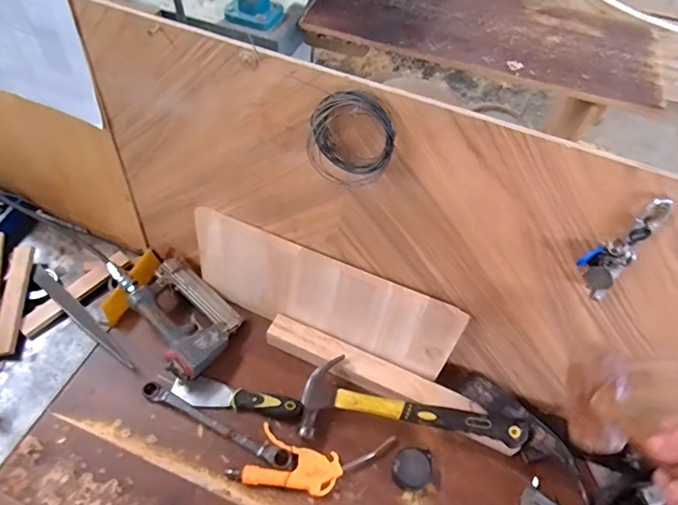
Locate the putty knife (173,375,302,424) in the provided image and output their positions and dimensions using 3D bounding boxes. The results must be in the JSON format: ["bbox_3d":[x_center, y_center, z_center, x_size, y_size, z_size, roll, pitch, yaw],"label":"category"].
[{"bbox_3d":[-0.154,0.220,0.740,0.203,0.024,0.045,10,55,1],"label":"putty knife"}]

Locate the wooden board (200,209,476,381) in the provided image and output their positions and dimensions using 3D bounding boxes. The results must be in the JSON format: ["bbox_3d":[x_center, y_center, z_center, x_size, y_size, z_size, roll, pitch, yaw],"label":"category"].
[{"bbox_3d":[-0.031,0.073,0.761,0.428,0.176,0.018,22,44,11],"label":"wooden board"}]

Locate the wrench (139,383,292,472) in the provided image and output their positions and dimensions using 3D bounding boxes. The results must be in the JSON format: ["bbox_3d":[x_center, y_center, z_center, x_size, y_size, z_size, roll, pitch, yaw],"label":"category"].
[{"bbox_3d":[-0.186,0.262,0.728,0.255,0.015,0.026,24,56,11],"label":"wrench"}]

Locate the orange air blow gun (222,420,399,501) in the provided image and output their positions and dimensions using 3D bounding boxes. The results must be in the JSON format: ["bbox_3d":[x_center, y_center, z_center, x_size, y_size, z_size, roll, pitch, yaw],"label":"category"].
[{"bbox_3d":[-0.039,0.309,0.715,0.234,0.025,0.092,8,55,0],"label":"orange air blow gun"}]

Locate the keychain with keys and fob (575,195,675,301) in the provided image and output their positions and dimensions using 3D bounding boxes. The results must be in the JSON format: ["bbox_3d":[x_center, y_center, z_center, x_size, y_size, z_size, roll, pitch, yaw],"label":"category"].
[{"bbox_3d":[0.292,-0.003,0.497,0.042,0.131,0.046,-34,64,-27],"label":"keychain with keys and fob"}]

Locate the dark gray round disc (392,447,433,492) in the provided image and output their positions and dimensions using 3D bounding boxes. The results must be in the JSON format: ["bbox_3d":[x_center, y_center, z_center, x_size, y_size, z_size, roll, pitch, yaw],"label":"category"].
[{"bbox_3d":[0.110,0.321,0.716,0.056,0.030,0.063,20,55,8],"label":"dark gray round disc"}]

